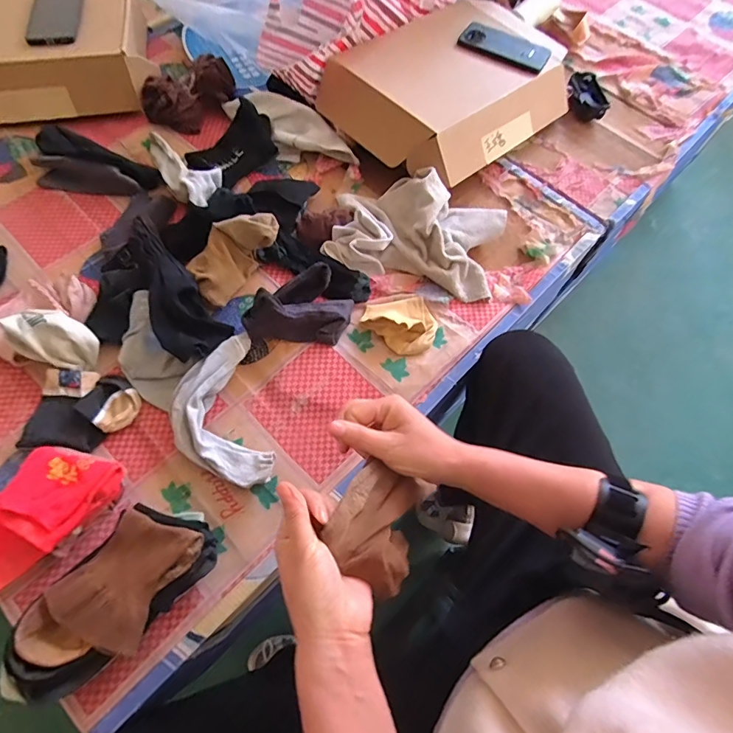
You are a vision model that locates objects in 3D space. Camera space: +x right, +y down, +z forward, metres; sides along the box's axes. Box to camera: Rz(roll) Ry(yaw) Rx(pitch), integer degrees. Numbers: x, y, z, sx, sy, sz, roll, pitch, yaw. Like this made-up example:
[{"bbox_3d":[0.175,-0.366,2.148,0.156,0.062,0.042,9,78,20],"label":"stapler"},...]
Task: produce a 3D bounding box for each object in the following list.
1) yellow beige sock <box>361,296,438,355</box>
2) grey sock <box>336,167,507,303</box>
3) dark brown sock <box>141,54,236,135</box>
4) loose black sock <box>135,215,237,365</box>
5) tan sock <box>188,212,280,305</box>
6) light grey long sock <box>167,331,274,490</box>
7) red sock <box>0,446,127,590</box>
[{"bbox_3d":[0.055,-0.073,0.626,0.108,0.035,0.091,40,69,14],"label":"yellow beige sock"},{"bbox_3d":[0.082,-0.222,0.679,0.265,0.068,0.166,18,66,5],"label":"grey sock"},{"bbox_3d":[-0.318,-0.492,0.781,0.100,0.069,0.157,38,69,13],"label":"dark brown sock"},{"bbox_3d":[-0.282,-0.104,0.610,0.083,0.068,0.244,-37,73,-18],"label":"loose black sock"},{"bbox_3d":[-0.195,-0.164,0.631,0.077,0.082,0.139,41,70,14],"label":"tan sock"},{"bbox_3d":[-0.189,0.062,0.555,0.110,0.041,0.199,-14,67,-10],"label":"light grey long sock"},{"bbox_3d":[-0.370,0.164,0.489,0.103,0.058,0.181,41,70,14],"label":"red sock"}]

